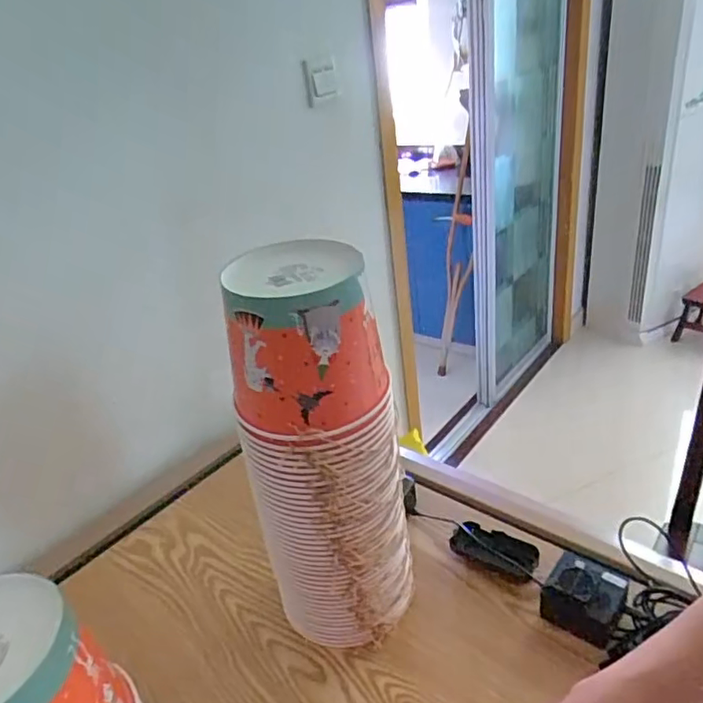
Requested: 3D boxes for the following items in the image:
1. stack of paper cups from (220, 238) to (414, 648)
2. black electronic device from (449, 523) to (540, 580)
[{"bbox_3d":[-0.024,0.108,0.605,0.147,0.416,0.143,-6,28,3],"label":"stack of paper cups"},{"bbox_3d":[0.183,0.253,0.729,0.107,0.035,0.043,15,36,33],"label":"black electronic device"}]

